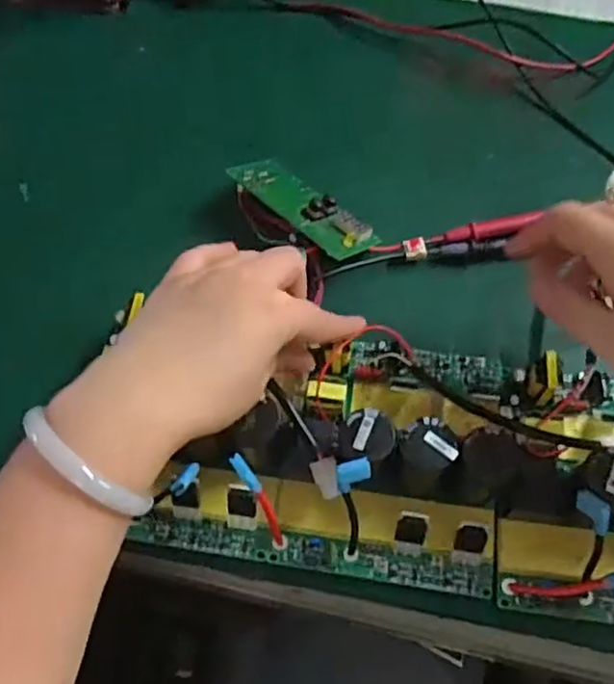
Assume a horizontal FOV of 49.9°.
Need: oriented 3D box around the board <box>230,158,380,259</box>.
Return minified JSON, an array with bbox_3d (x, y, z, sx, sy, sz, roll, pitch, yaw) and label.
[{"bbox_3d":[-0.003,-0.092,0.444,0.042,0.010,0.102,-33,64,-32],"label":"board"}]

